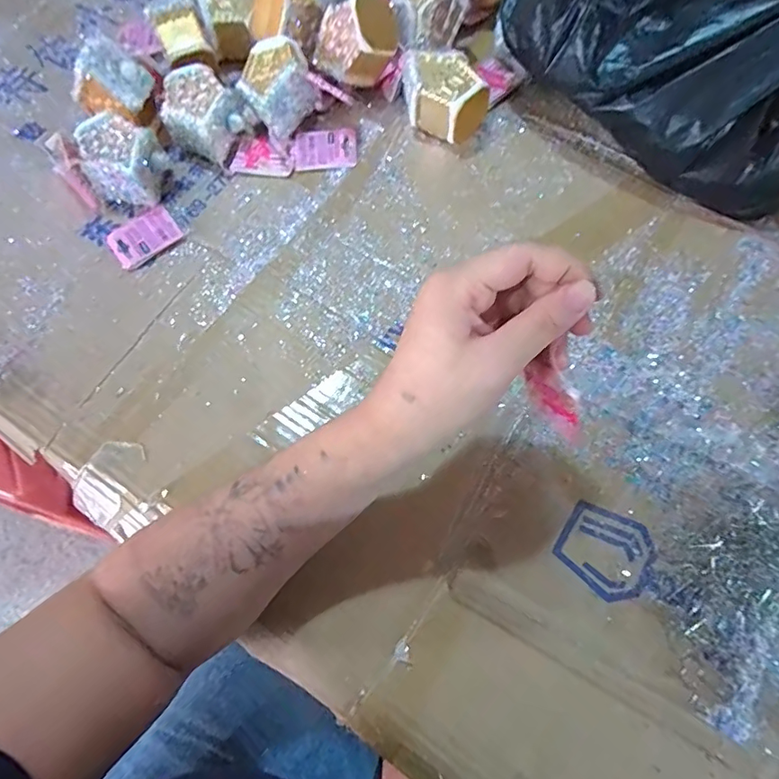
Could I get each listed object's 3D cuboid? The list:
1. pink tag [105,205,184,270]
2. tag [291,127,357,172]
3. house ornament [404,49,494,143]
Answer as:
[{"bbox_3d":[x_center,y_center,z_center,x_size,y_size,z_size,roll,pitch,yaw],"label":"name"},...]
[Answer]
[{"bbox_3d":[-0.228,-0.142,0.466,0.062,0.010,0.049,-37,71,-12],"label":"pink tag"},{"bbox_3d":[-0.064,-0.236,0.496,0.063,0.007,0.047,-4,74,-3],"label":"tag"},{"bbox_3d":[0.049,-0.279,0.481,0.083,0.049,0.066,21,70,11],"label":"house ornament"}]

